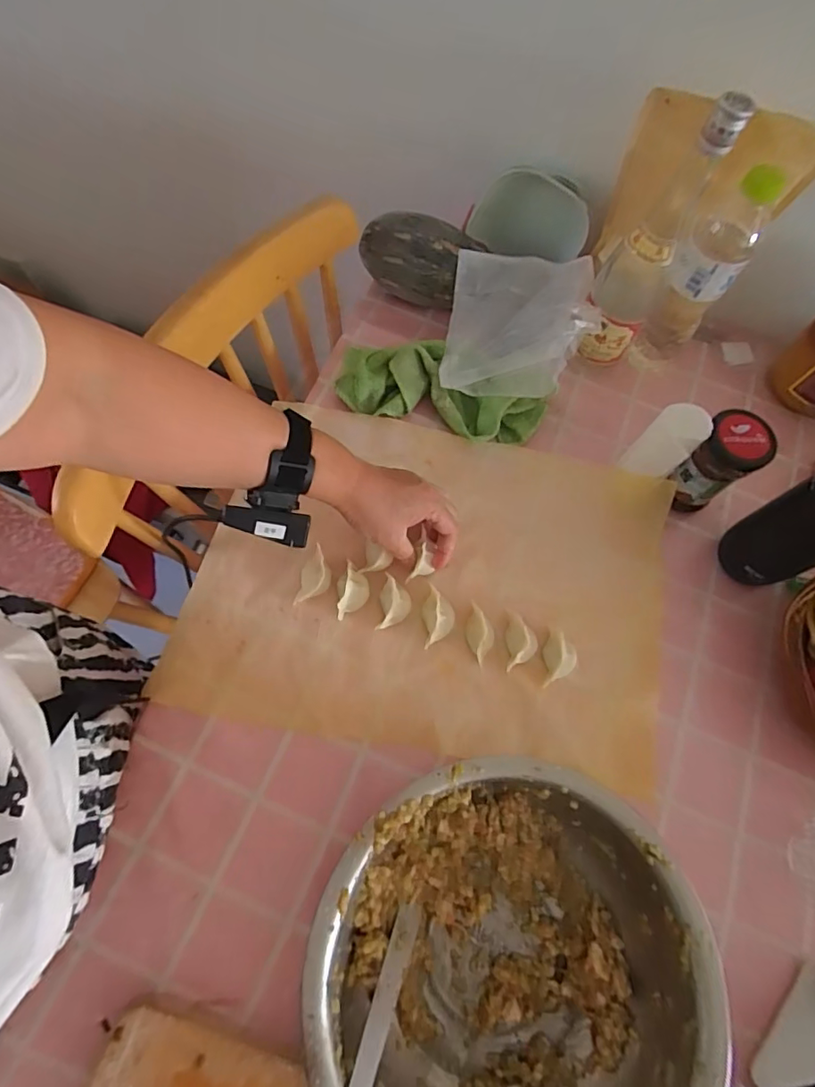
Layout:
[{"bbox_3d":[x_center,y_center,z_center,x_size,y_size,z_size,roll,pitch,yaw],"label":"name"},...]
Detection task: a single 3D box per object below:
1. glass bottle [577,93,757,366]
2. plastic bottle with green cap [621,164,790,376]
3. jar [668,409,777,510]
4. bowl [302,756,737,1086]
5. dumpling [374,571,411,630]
[{"bbox_3d":[0.240,-0.299,0.534,0.068,0.250,0.088,23,69,5],"label":"glass bottle"},{"bbox_3d":[0.302,-0.265,0.563,0.069,0.226,0.062,23,67,7],"label":"plastic bottle with green cap"},{"bbox_3d":[0.315,-0.078,0.549,0.058,0.113,0.056,1,66,-3],"label":"jar"},{"bbox_3d":[0.073,0.309,0.386,0.269,0.076,0.270,1,66,-3],"label":"bowl"},{"bbox_3d":[-0.012,0.058,0.512,0.031,0.024,0.048,6,66,-1],"label":"dumpling"}]

